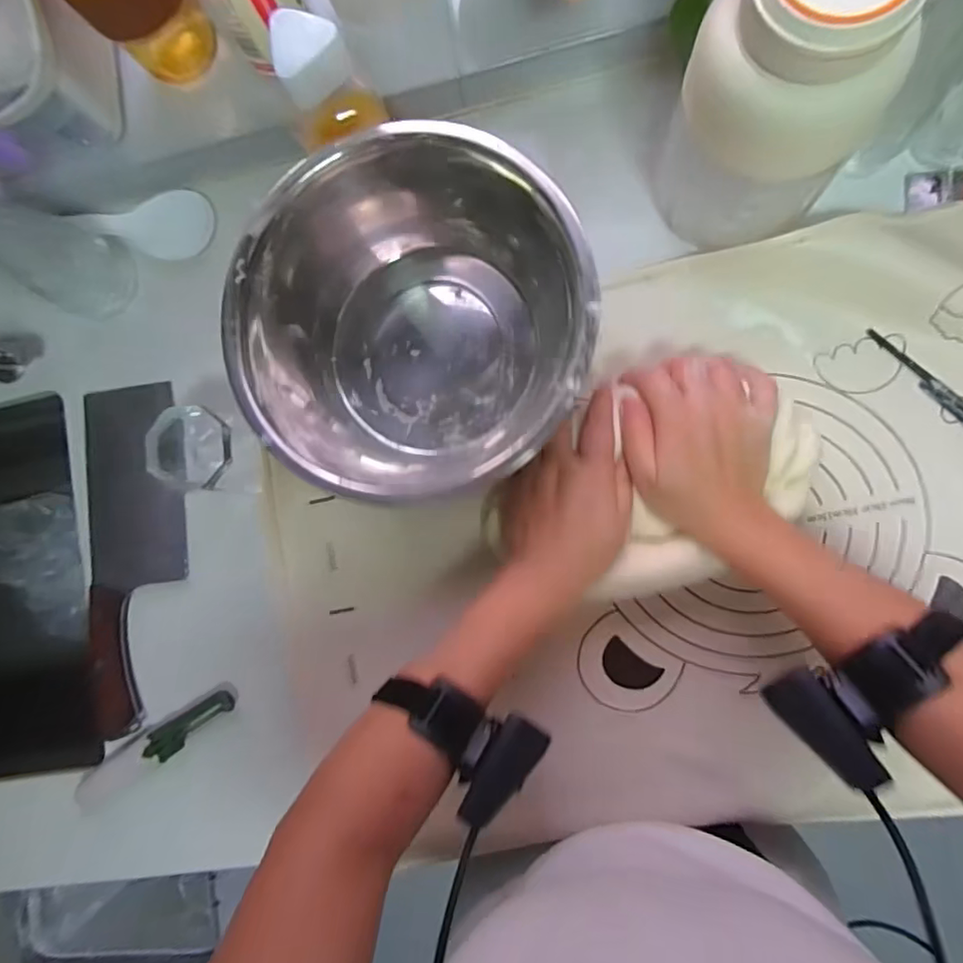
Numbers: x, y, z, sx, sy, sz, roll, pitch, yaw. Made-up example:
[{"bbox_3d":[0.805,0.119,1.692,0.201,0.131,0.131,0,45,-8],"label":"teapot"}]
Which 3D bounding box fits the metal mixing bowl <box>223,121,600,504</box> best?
[{"bbox_3d":[-0.045,-0.117,0.430,0.245,0.103,0.226,-1,86,9],"label":"metal mixing bowl"}]

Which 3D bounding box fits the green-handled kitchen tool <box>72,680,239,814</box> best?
[{"bbox_3d":[-0.278,0.225,0.493,0.163,0.026,0.030,-34,85,7],"label":"green-handled kitchen tool"}]

